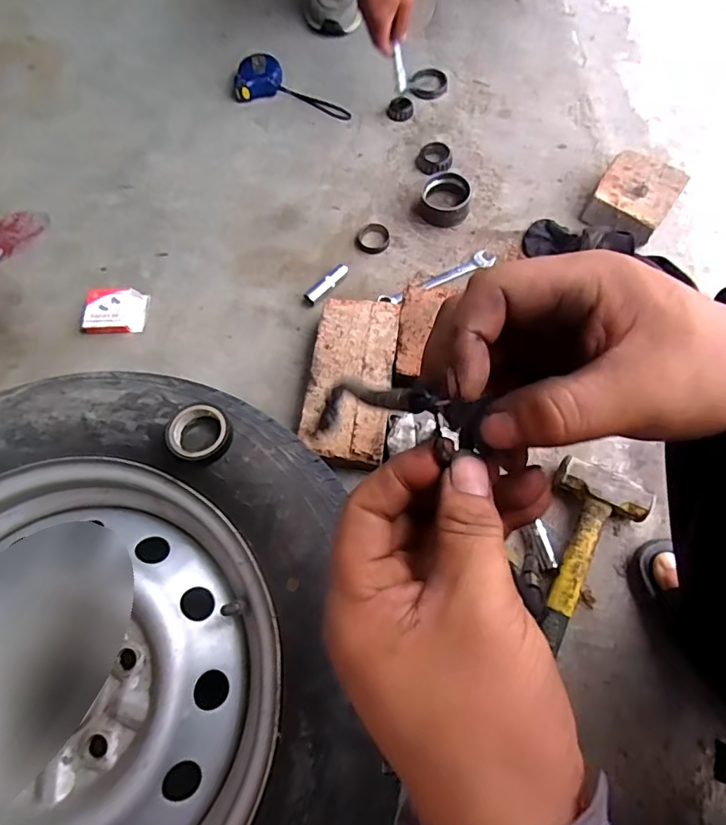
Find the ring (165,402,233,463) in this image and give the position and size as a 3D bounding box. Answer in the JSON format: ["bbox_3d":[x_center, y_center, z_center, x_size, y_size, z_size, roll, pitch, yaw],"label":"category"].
[{"bbox_3d":[-0.155,0.020,0.490,0.057,0.021,0.057,-1,68,2],"label":"ring"}]

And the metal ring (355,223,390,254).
[{"bbox_3d":[0.016,-0.271,0.814,0.051,0.007,0.056,-1,68,2],"label":"metal ring"}]

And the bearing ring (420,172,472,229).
[{"bbox_3d":[0.132,-0.338,0.825,0.075,0.033,0.081,-1,68,2],"label":"bearing ring"}]

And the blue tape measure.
[{"bbox_3d":[-0.122,-0.584,0.928,0.224,0.037,0.082,13,69,8],"label":"blue tape measure"}]

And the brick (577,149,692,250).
[{"bbox_3d":[0.408,-0.321,0.793,0.104,0.057,0.133,34,73,15],"label":"brick"}]

